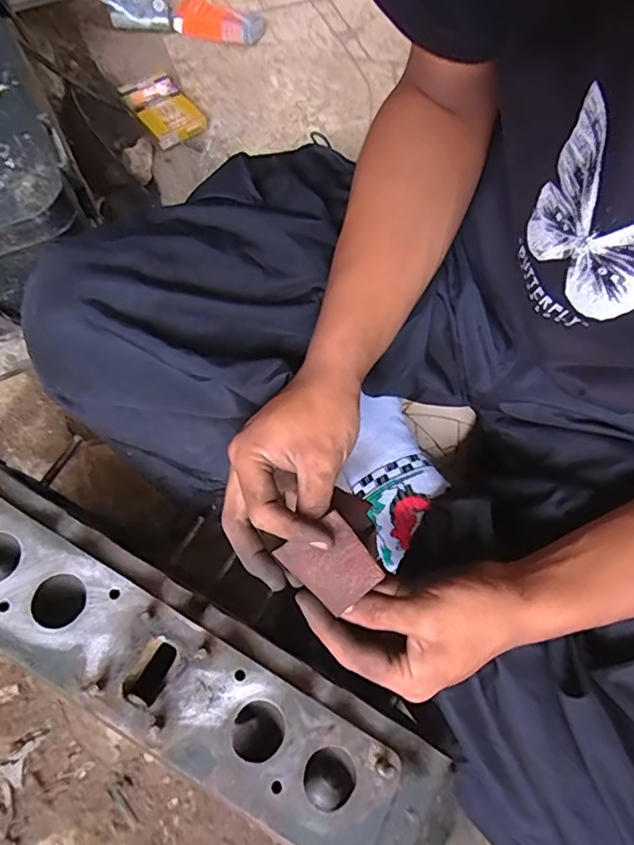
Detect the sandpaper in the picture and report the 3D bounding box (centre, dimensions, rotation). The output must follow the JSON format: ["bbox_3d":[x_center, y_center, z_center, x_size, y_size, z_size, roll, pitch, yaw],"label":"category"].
[{"bbox_3d":[0.008,0.088,0.334,0.049,0.007,0.054,-45,66,13],"label":"sandpaper"}]

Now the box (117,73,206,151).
[{"bbox_3d":[-0.196,-0.401,0.680,0.072,0.024,0.104,-37,78,-11],"label":"box"}]

